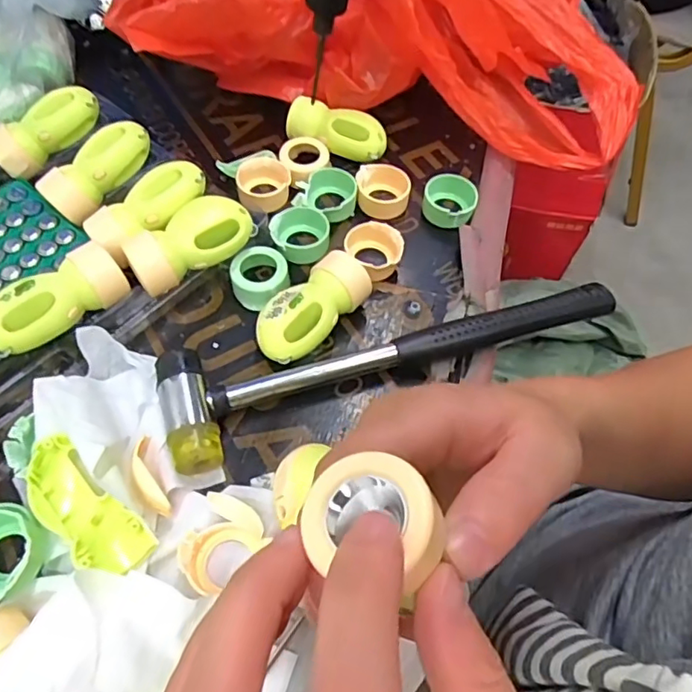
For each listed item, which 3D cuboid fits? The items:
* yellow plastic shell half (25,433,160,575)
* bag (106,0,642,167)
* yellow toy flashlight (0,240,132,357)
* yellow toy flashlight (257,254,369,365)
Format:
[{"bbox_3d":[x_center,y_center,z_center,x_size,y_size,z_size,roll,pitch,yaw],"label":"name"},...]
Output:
[{"bbox_3d":[-0.112,0.070,0.244,0.065,0.018,0.028,45,62,4],"label":"yellow plastic shell half"},{"bbox_3d":[0.023,-0.219,0.374,0.311,0.135,0.150,4,59,-1],"label":"bag"},{"bbox_3d":[-0.145,-0.022,0.287,0.067,0.029,0.027,-37,67,-22],"label":"yellow toy flashlight"},{"bbox_3d":[-0.019,-0.018,0.312,0.032,0.030,0.069,37,64,18],"label":"yellow toy flashlight"}]

